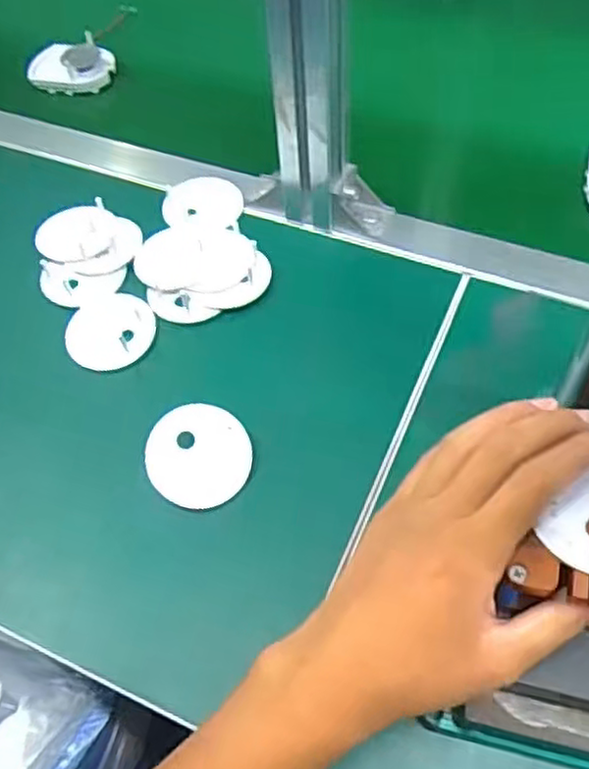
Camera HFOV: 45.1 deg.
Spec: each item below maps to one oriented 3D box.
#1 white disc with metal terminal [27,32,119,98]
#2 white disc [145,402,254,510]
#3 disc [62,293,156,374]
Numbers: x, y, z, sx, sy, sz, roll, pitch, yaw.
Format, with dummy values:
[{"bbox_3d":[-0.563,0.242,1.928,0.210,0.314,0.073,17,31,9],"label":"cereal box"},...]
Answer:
[{"bbox_3d":[-0.206,-0.296,0.661,0.071,0.023,0.056,-5,56,2],"label":"white disc with metal terminal"},{"bbox_3d":[-0.058,0.043,0.430,0.061,0.004,0.061,1,82,-11],"label":"white disc"},{"bbox_3d":[-0.129,-0.039,0.498,0.061,0.009,0.061,-2,56,4],"label":"disc"}]

